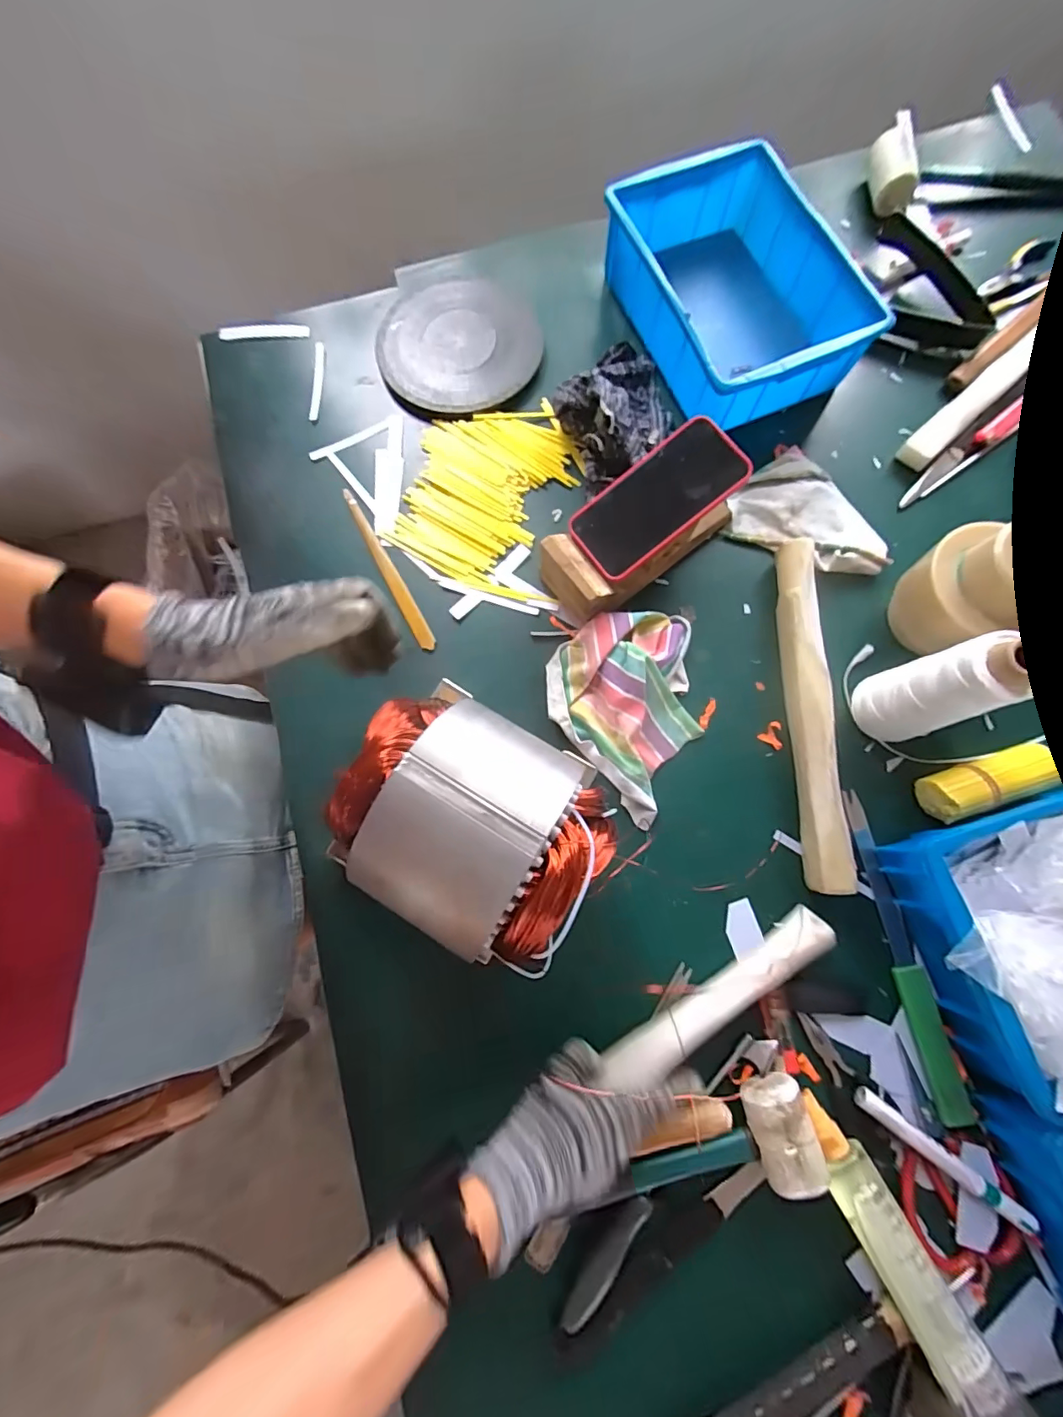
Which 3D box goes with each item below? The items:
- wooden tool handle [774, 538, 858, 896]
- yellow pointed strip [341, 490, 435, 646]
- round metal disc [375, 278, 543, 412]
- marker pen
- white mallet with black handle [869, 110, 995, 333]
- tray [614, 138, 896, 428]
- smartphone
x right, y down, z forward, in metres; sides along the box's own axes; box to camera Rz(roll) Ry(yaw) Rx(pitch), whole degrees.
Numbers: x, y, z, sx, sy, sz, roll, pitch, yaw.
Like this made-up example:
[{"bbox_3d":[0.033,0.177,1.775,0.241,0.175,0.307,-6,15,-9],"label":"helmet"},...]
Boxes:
[{"bbox_3d":[0.264,-0.001,0.486,0.037,0.041,0.330,-2,78,1],"label":"wooden tool handle"},{"bbox_3d":[-0.156,-0.154,0.551,0.017,0.013,0.206,-28,77,-5],"label":"yellow pointed strip"},{"bbox_3d":[-0.083,-0.432,0.601,0.183,0.021,0.176,0,78,1],"label":"round metal disc"},{"bbox_3d":[0.327,0.359,0.405,0.143,0.022,0.017,36,81,8],"label":"marker pen"},{"bbox_3d":[0.487,-0.587,0.622,0.082,0.041,0.324,-13,78,-2],"label":"white mallet with black handle"},{"bbox_3d":[0.230,-0.476,0.577,0.210,0.081,0.294,-21,78,-4],"label":"tray"},{"bbox_3d":[0.120,-0.203,0.492,0.163,0.009,0.082,-37,77,9],"label":"smartphone"}]

